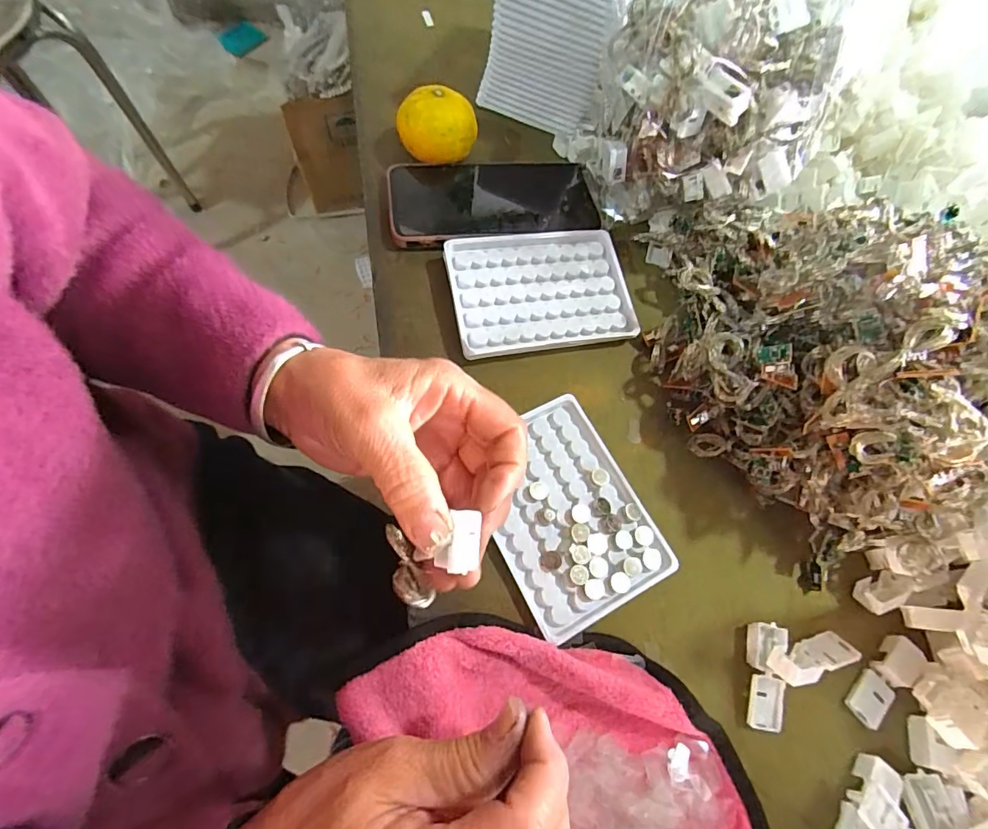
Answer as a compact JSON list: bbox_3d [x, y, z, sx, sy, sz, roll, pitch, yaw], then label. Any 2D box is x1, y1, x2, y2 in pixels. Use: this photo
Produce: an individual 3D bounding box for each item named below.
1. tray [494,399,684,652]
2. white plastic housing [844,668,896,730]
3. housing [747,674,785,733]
[{"bbox_3d":[0.044,0.059,0.300,0.092,0.011,0.128,-25,73,-14],"label":"tray"},{"bbox_3d":[0.218,0.165,0.277,0.028,0.004,0.021,-40,77,-18],"label":"white plastic housing"},{"bbox_3d":[0.154,0.162,0.269,0.019,0.004,0.027,17,68,1],"label":"housing"}]

